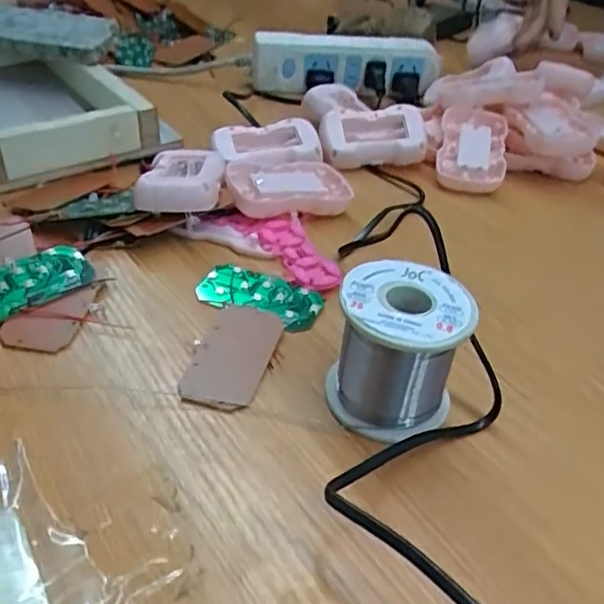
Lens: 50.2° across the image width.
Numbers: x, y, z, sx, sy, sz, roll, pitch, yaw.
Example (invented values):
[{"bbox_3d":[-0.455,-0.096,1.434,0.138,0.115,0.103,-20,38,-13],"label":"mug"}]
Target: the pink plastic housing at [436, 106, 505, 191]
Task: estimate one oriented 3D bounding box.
[{"bbox_3d":[0.141,-0.124,0.536,0.053,0.017,0.086,8,58,11],"label":"pink plastic housing"}]

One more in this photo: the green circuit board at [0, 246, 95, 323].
[{"bbox_3d":[-0.156,-0.010,0.367,0.074,0.007,0.034,-26,66,-32],"label":"green circuit board"}]

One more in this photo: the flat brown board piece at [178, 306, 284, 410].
[{"bbox_3d":[-0.036,0.027,0.343,0.038,0.005,0.074,13,39,9],"label":"flat brown board piece"}]

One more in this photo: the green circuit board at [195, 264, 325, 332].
[{"bbox_3d":[-0.024,-0.004,0.387,0.074,0.006,0.041,17,39,14],"label":"green circuit board"}]

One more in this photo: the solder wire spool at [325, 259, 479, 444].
[{"bbox_3d":[0.046,0.023,0.312,0.061,0.062,0.060,4,38,-3],"label":"solder wire spool"}]

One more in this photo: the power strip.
[{"bbox_3d":[0.047,-0.235,0.651,0.188,0.061,0.042,1,38,-5],"label":"power strip"}]

